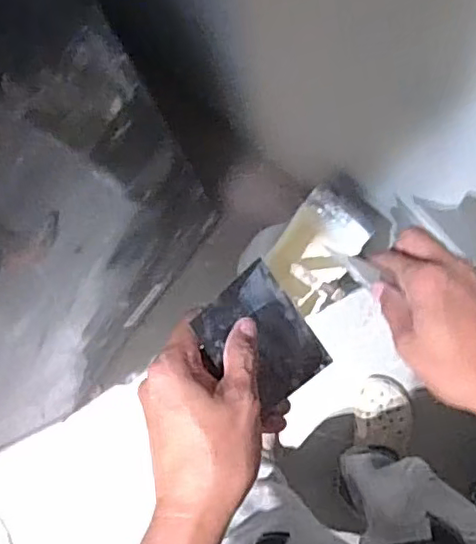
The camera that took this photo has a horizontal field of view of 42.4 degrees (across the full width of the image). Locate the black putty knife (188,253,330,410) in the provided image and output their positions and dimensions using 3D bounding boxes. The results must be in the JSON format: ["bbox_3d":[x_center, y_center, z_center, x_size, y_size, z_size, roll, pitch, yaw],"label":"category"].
[{"bbox_3d":[0.018,0.048,0.436,0.004,0.095,0.091,-33,92,44],"label":"black putty knife"}]

